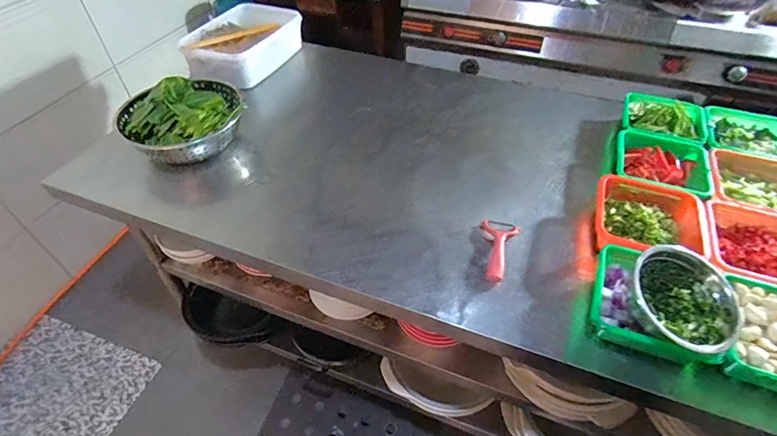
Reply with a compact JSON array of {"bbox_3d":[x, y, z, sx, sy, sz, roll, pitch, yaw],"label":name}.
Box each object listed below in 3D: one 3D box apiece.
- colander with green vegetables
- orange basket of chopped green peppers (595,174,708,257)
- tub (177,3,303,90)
[{"bbox_3d":[-0.462,-0.239,0.959,0.234,0.099,0.247,0,47,0],"label":"colander with green vegetables"},{"bbox_3d":[0.476,0.012,0.783,0.186,0.057,0.183,15,49,14],"label":"orange basket of chopped green peppers"},{"bbox_3d":[-0.423,-0.502,1.232,0.250,0.101,0.312,12,48,12],"label":"tub"}]

